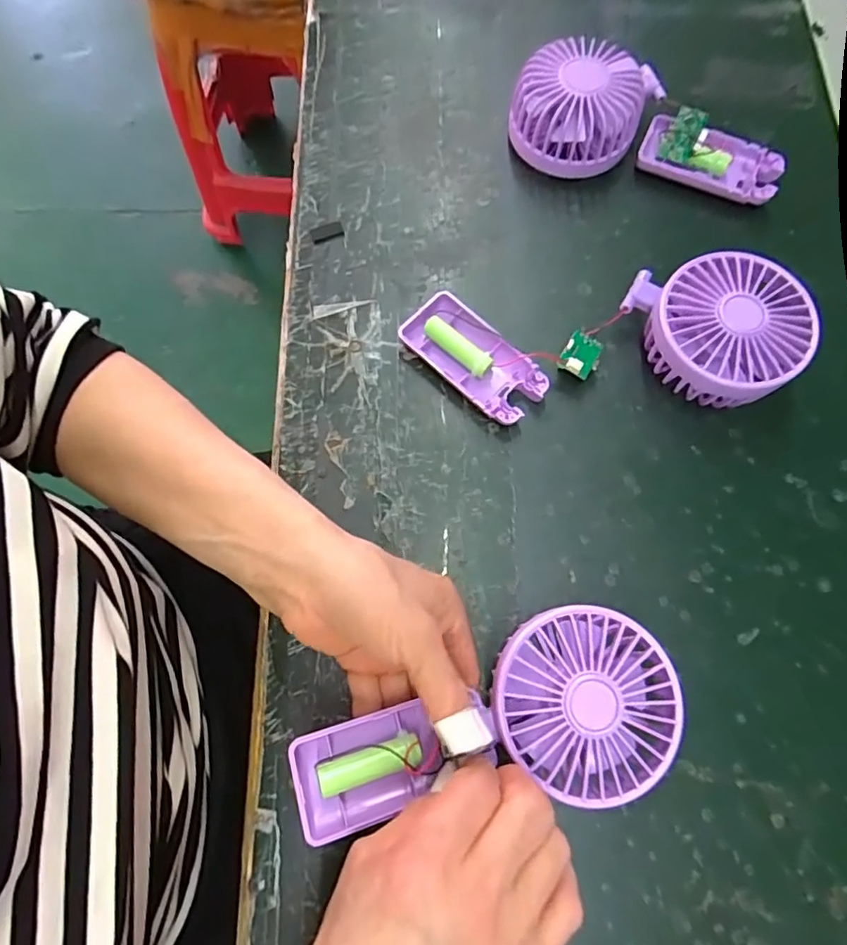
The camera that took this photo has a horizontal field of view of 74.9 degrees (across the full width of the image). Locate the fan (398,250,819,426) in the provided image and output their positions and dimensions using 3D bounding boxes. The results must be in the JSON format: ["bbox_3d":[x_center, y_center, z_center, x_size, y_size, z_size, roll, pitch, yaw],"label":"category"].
[{"bbox_3d":[0.106,-0.078,0.332,0.225,0.047,0.084,-3,73,-1],"label":"fan"}]

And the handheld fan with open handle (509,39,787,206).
[{"bbox_3d":[0.154,-0.238,0.378,0.187,0.049,0.075,10,74,3],"label":"handheld fan with open handle"}]

